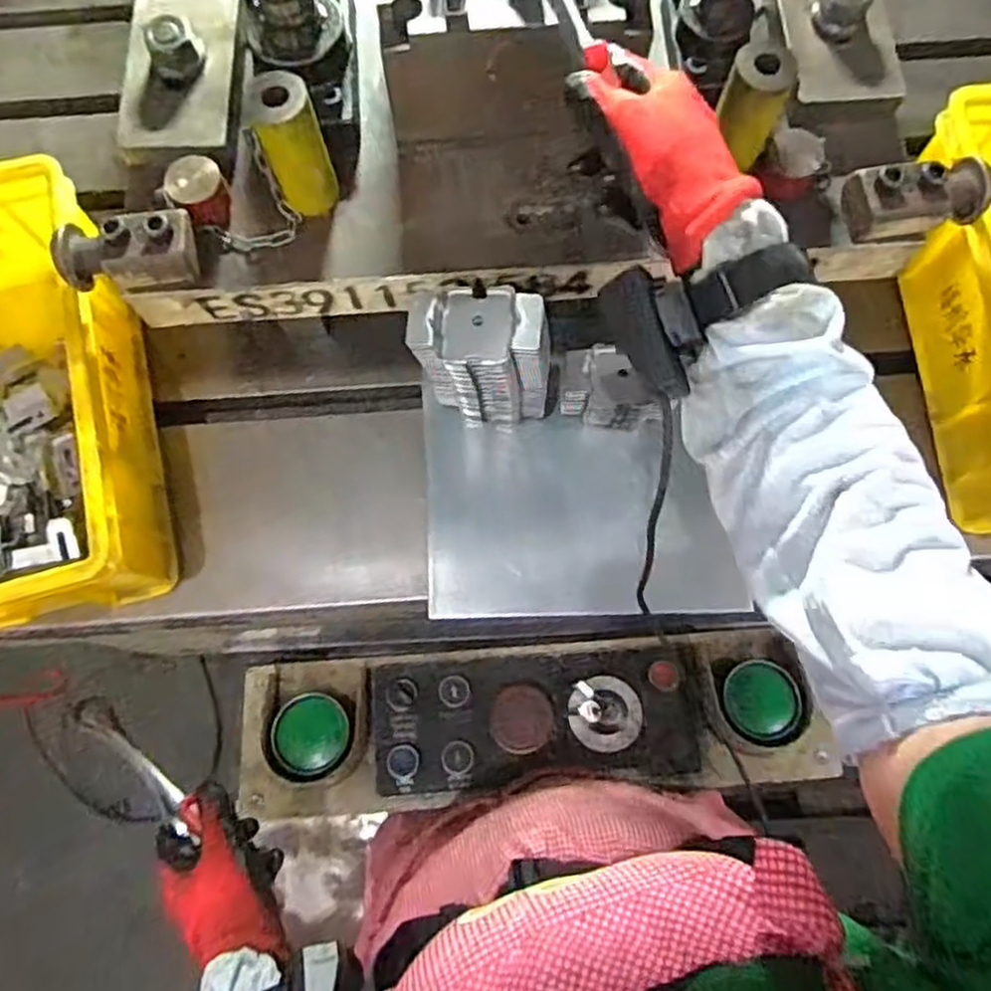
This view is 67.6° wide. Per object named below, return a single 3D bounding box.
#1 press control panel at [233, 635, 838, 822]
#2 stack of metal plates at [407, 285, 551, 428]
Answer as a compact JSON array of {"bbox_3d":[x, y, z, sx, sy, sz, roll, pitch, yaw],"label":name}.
[{"bbox_3d":[0.024,0.212,0.695,0.518,0.081,0.134,-4,75,0],"label":"press control panel"},{"bbox_3d":[-0.008,-0.096,0.565,0.097,0.169,0.053,2,75,1],"label":"stack of metal plates"}]

